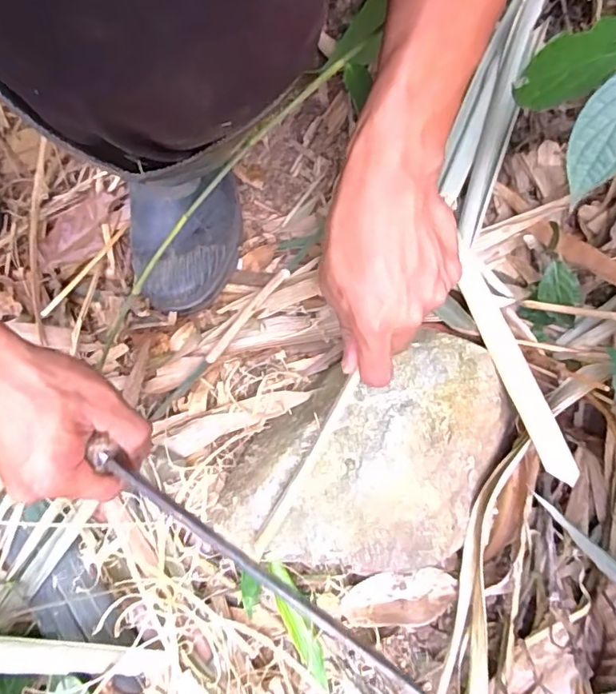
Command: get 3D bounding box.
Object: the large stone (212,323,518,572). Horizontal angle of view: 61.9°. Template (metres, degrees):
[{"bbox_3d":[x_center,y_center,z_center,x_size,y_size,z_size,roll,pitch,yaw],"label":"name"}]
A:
[{"bbox_3d":[0.039,0.092,0.388,0.231,0.093,0.151,-13,71,-7],"label":"large stone"}]

